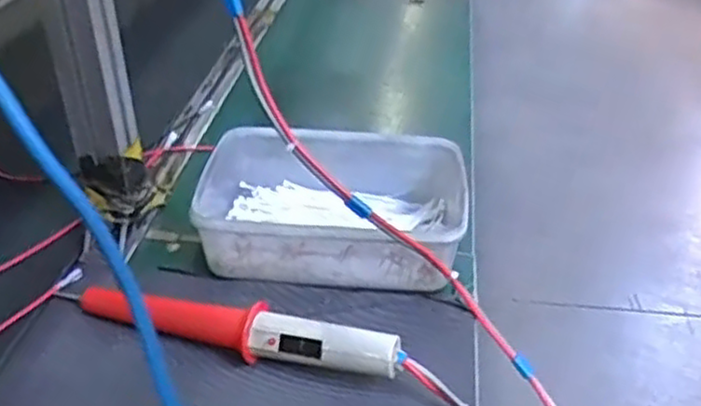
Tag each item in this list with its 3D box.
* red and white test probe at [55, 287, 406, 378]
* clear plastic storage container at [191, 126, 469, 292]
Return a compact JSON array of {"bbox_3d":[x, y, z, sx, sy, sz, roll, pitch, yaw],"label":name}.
[{"bbox_3d":[-0.094,0.091,0.531,0.266,0.040,0.029,12,37,16],"label":"red and white test probe"},{"bbox_3d":[-0.015,0.004,0.634,0.221,0.067,0.156,2,35,2],"label":"clear plastic storage container"}]

